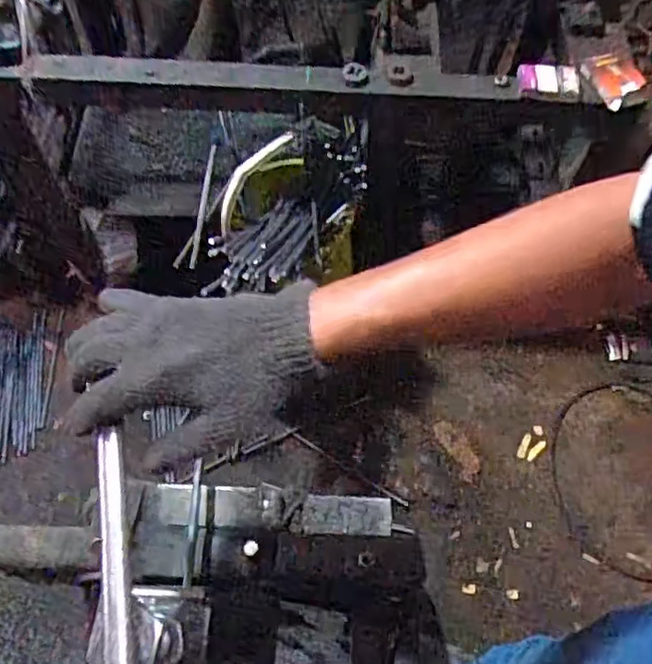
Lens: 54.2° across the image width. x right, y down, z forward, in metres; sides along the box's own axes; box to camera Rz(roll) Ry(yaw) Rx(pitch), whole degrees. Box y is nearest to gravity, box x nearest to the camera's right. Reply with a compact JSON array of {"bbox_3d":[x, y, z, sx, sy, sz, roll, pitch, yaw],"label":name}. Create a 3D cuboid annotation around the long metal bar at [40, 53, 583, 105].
[{"bbox_3d":[-0.047,-0.387,0.951,0.774,0.054,0.053,5,61,0],"label":"long metal bar"}]

